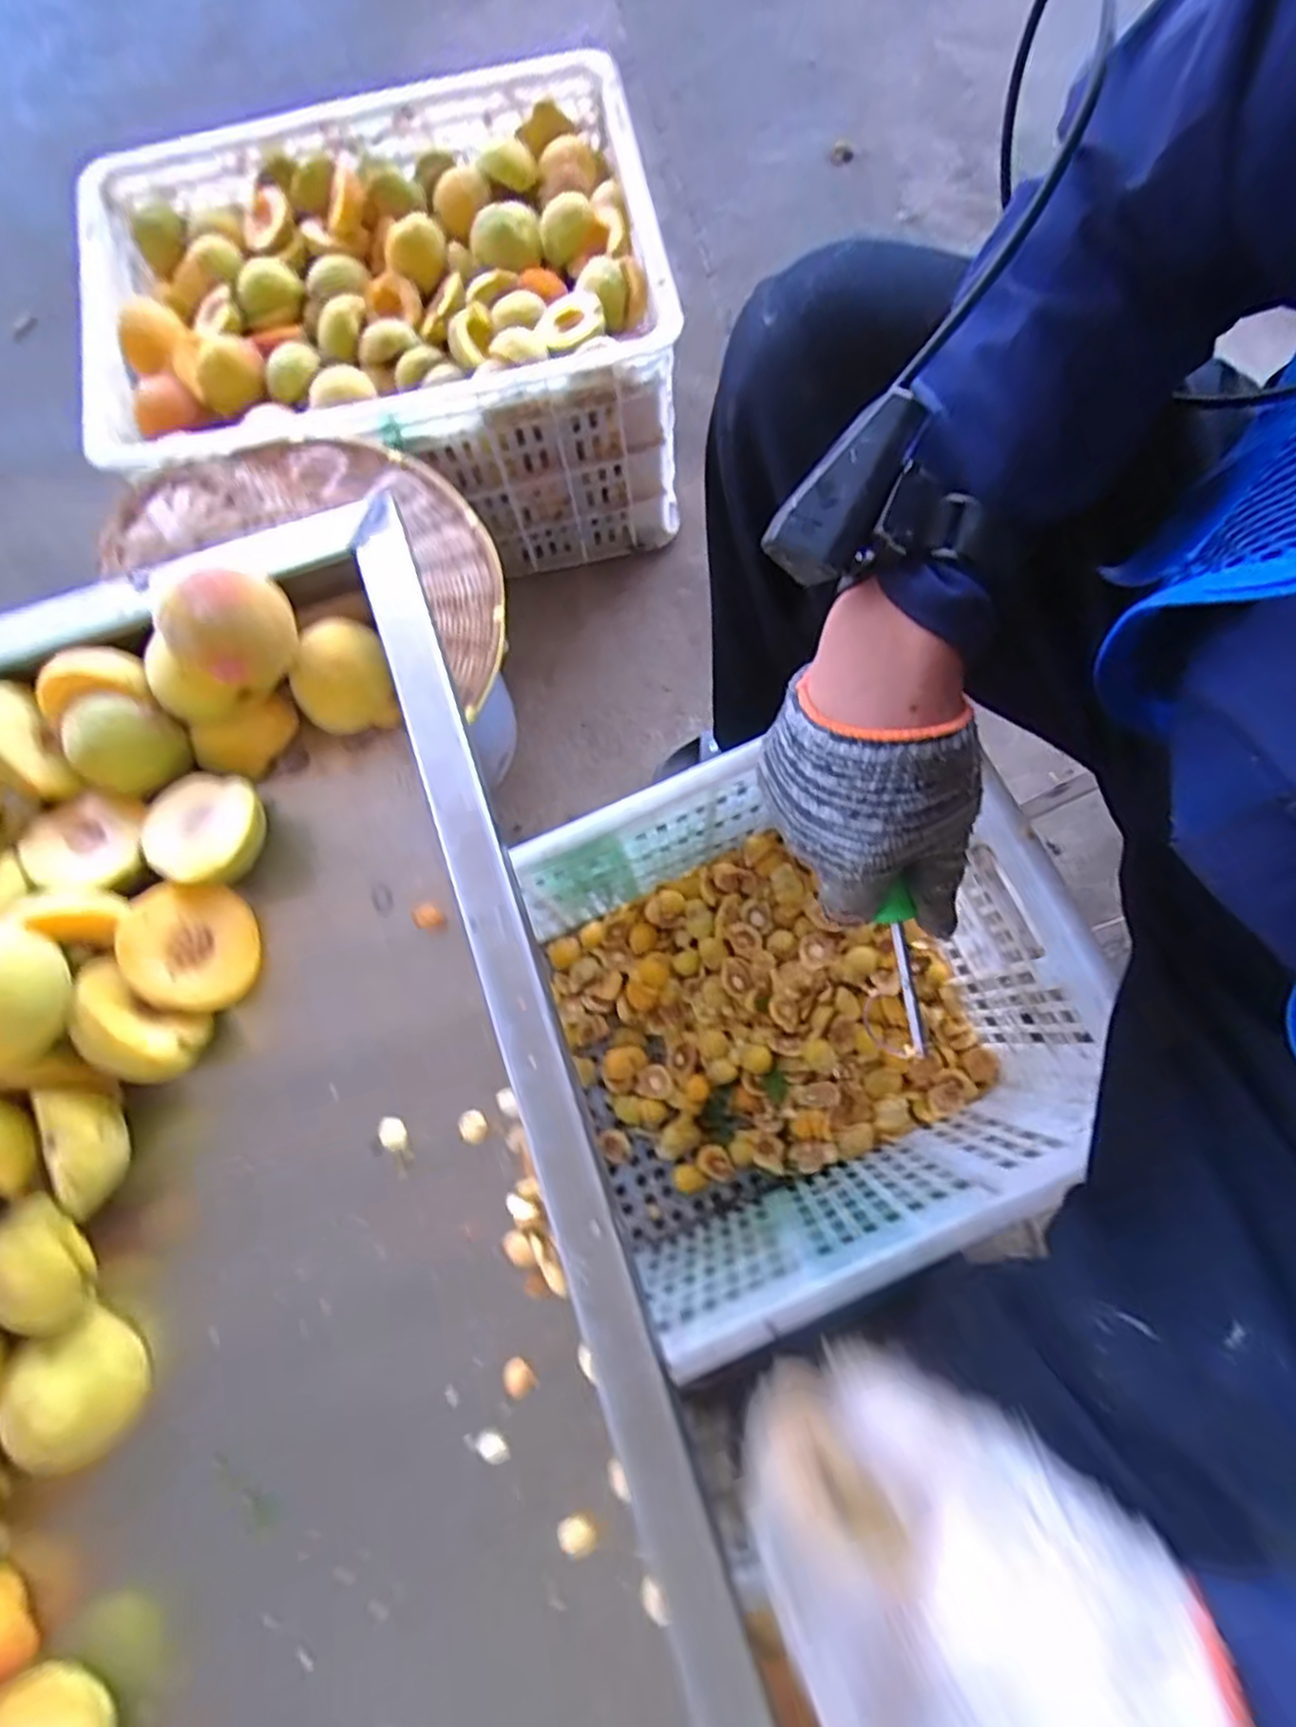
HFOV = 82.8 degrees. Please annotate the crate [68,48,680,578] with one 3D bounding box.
[{"bbox_3d":[-0.255,-0.534,0.801,0.519,0.292,0.397,-14,77,-1],"label":"crate"}]

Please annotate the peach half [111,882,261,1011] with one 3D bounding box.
[{"bbox_3d":[-0.237,0.042,0.378,0.030,0.060,0.059,-11,80,43],"label":"peach half"}]

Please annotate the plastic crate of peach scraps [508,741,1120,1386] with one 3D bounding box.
[{"bbox_3d":[0.108,0.127,0.620,0.372,0.285,0.334,-23,77,-3],"label":"plastic crate of peach scraps"}]

